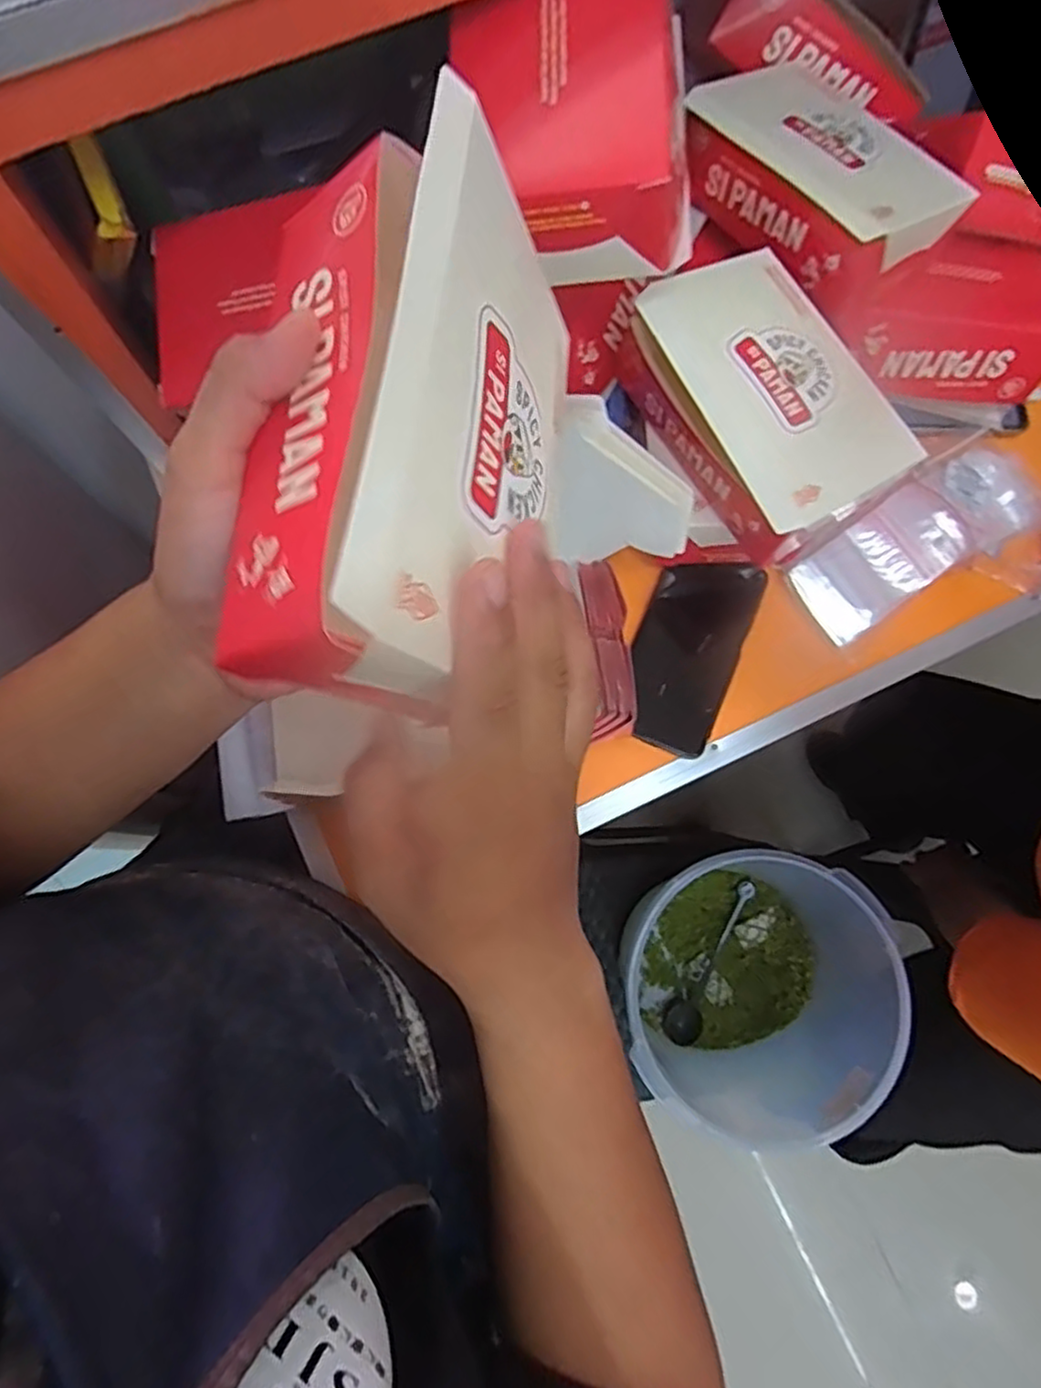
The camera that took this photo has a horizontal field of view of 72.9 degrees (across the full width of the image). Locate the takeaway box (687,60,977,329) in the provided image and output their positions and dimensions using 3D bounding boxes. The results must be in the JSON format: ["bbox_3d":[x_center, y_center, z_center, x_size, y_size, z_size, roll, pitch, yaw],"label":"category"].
[{"bbox_3d":[0.203,-0.356,0.484,0.107,0.059,0.173,-41,81,-10],"label":"takeaway box"}]

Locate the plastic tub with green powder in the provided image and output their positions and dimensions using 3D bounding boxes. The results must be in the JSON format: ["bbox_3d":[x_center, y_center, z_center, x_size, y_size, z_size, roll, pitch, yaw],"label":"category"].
[{"bbox_3d":[0.226,0.306,0.734,0.248,0.241,0.269,0,77,-2],"label":"plastic tub with green powder"}]

